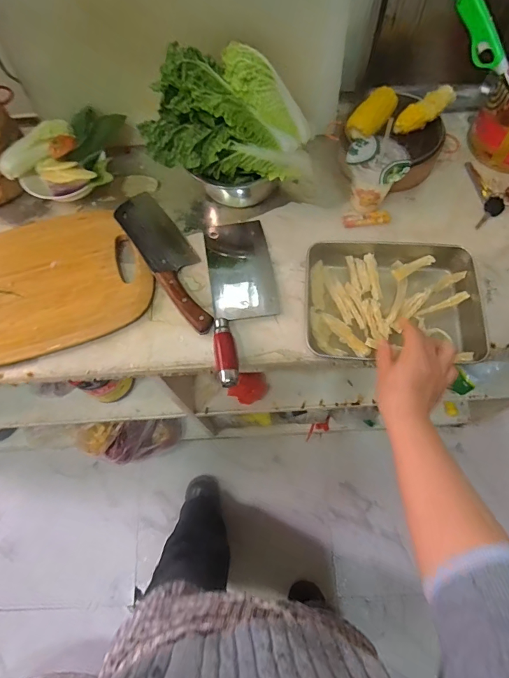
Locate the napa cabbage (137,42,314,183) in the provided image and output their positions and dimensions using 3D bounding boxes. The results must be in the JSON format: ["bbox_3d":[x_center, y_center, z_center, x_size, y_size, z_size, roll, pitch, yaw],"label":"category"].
[{"bbox_3d":[-0.042,-0.326,0.585,0.253,0.119,0.149,-4,68,1],"label":"napa cabbage"}]

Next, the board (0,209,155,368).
[{"bbox_3d":[-0.351,-0.091,0.632,0.344,0.021,0.252,-17,69,-4],"label":"board"}]

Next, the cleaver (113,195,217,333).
[{"bbox_3d":[-0.136,-0.136,0.641,0.075,0.025,0.288,-33,71,-10],"label":"cleaver"}]

